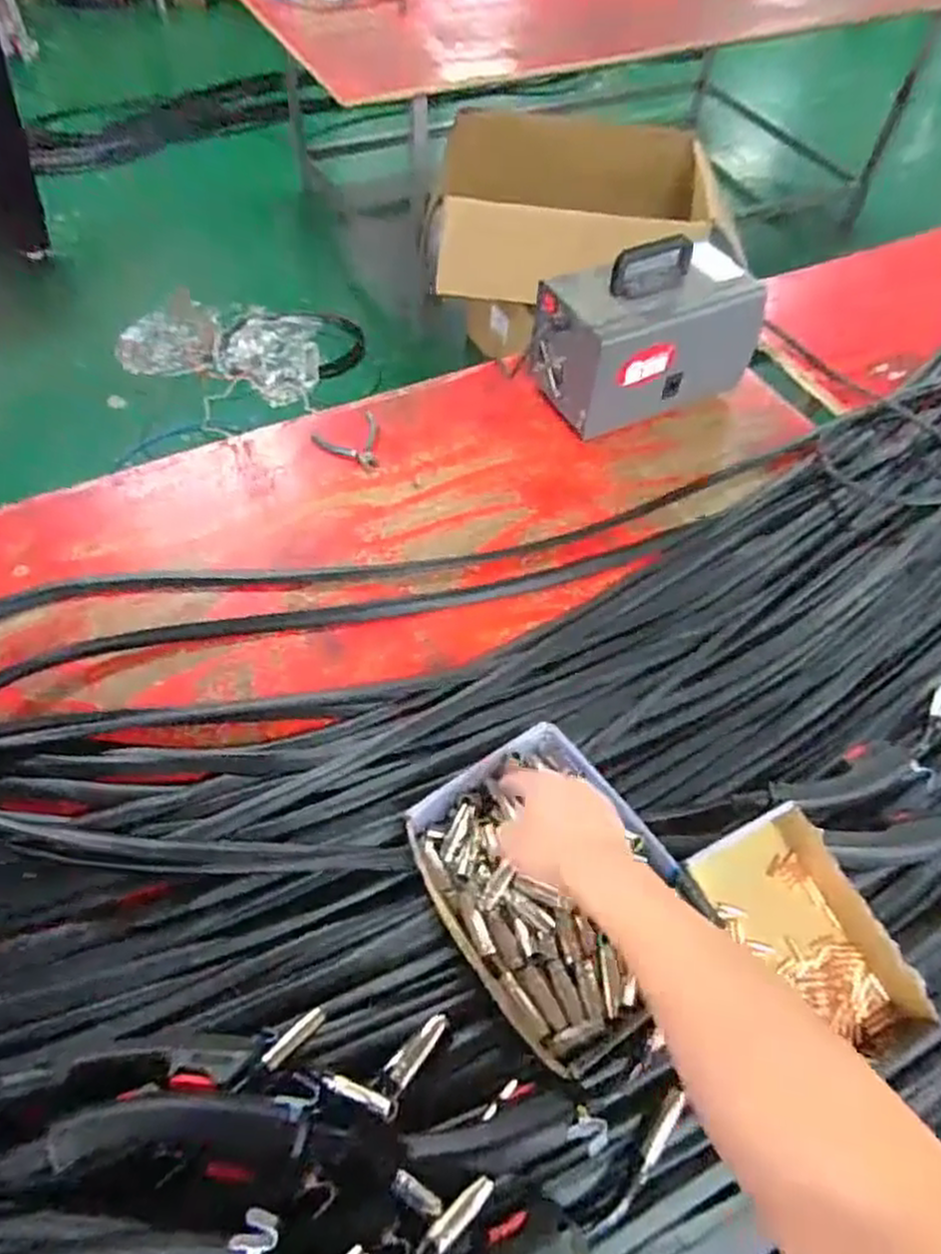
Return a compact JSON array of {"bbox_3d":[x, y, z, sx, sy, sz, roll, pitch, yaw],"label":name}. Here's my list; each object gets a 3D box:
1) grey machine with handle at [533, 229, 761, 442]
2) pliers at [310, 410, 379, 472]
[{"bbox_3d":[0.262,-0.420,1.079,0.309,0.208,0.157,-18,58,-15],"label":"grey machine with handle"},{"bbox_3d":[-0.163,-0.259,1.062,0.092,0.018,0.100,-25,60,-19],"label":"pliers"}]

